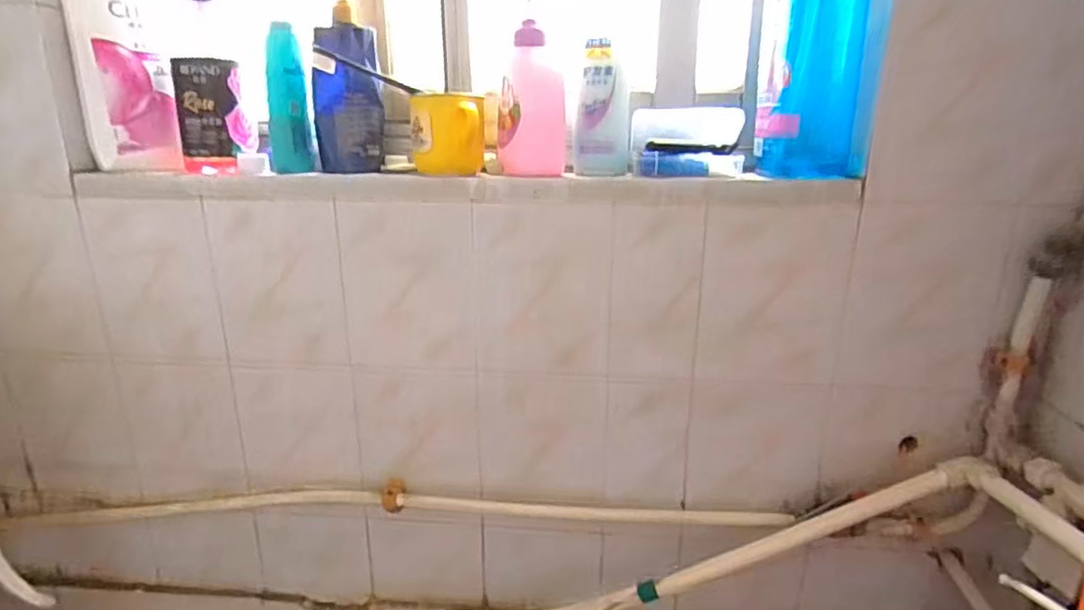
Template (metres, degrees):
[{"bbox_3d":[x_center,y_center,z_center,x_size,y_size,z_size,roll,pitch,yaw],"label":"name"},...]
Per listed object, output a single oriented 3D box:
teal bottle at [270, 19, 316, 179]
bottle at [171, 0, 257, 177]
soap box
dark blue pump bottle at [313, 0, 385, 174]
[{"bbox_3d":[-0.282,-0.228,0.687,0.042,0.152,0.031,-5,18,-19],"label":"teal bottle"},{"bbox_3d":[-0.371,-0.268,0.684,0.071,0.234,0.077,-7,19,-25],"label":"bottle"},{"bbox_3d":[0.156,-0.177,0.663,0.117,0.068,0.090,4,17,10],"label":"soap box"},{"bbox_3d":[-0.214,-0.246,0.682,0.071,0.188,0.043,-4,18,-14],"label":"dark blue pump bottle"}]

